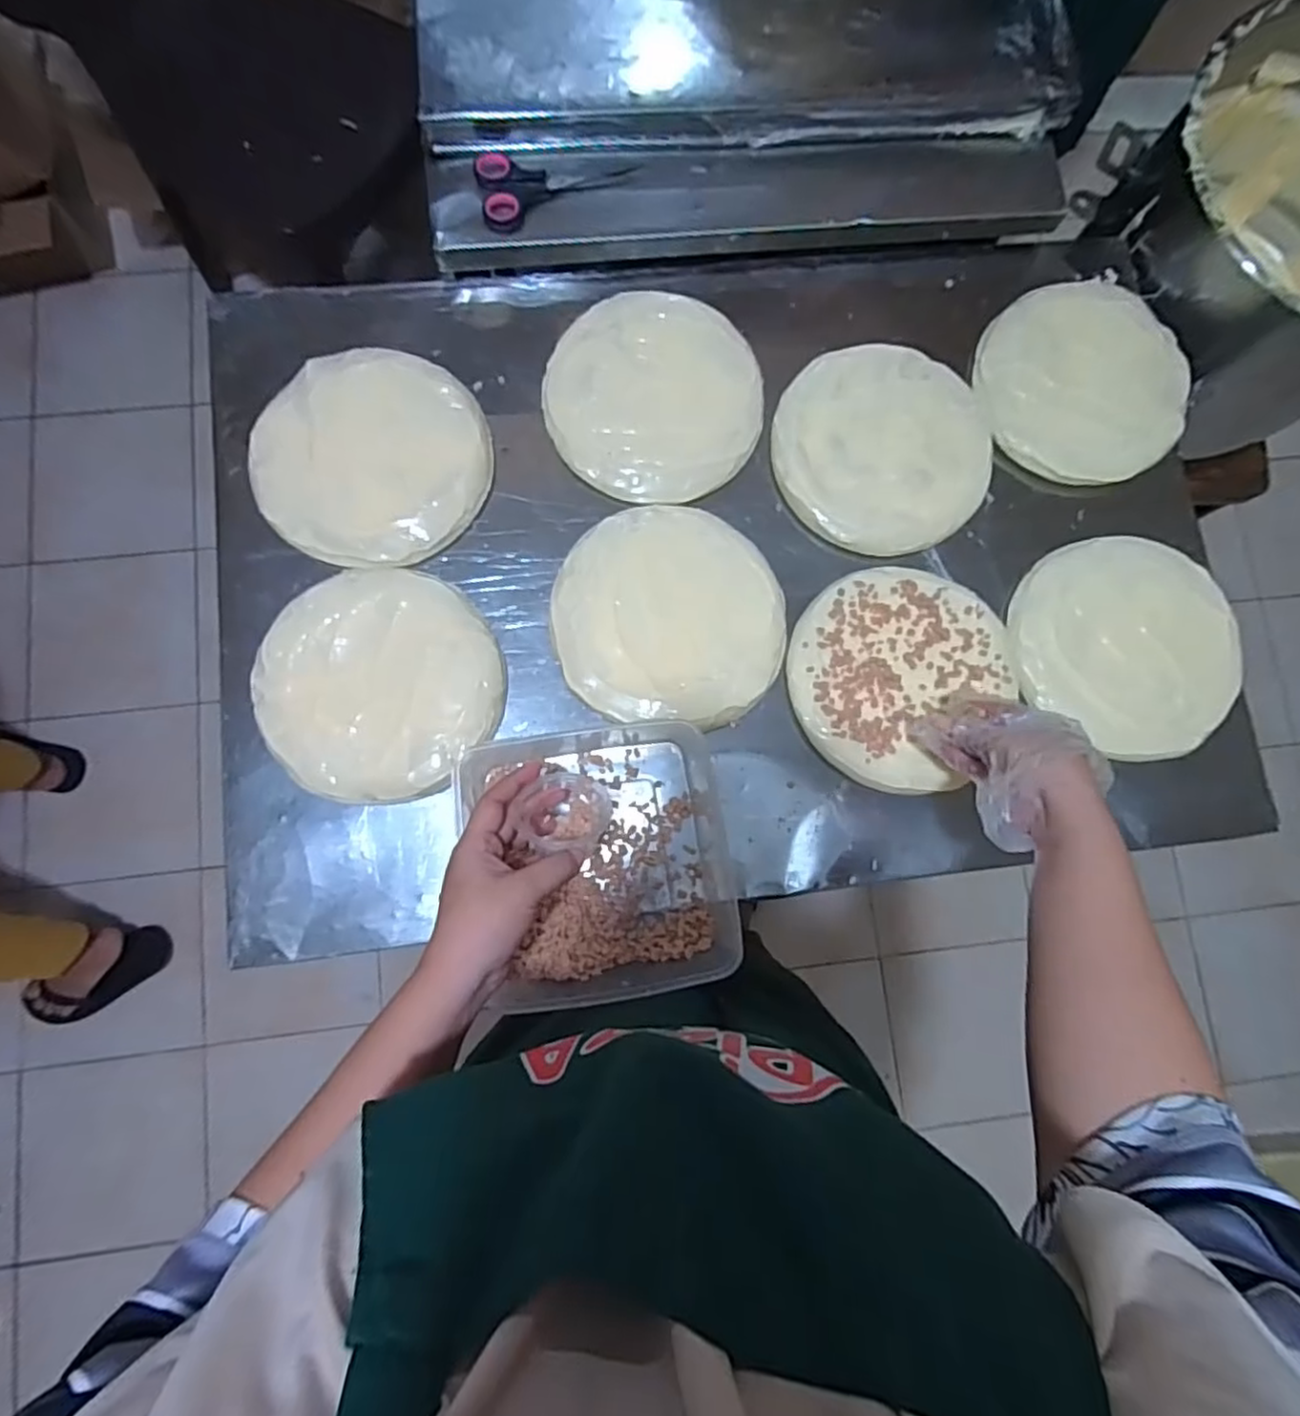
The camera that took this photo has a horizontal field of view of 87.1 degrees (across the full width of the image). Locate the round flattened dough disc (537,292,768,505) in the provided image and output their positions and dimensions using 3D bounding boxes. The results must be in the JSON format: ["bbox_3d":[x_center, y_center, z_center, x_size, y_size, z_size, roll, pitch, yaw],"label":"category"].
[{"bbox_3d":[0.004,-0.289,0.631,0.192,0.017,0.192,0,84,-2],"label":"round flattened dough disc"}]

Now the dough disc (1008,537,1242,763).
[{"bbox_3d":[0.423,-0.060,0.607,0.195,0.026,0.177,33,84,2],"label":"dough disc"}]

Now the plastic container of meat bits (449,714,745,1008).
[{"bbox_3d":[-0.037,0.117,0.546,0.203,0.073,0.206,-12,84,-3],"label":"plastic container of meat bits"}]

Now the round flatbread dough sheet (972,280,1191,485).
[{"bbox_3d":[0.406,-0.306,0.641,0.184,0.019,0.187,0,84,-2],"label":"round flatbread dough sheet"}]

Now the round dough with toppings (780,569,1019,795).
[{"bbox_3d":[0.214,-0.032,0.597,0.179,0.022,0.190,0,84,-2],"label":"round dough with toppings"}]

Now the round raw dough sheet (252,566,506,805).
[{"bbox_3d":[-0.226,-0.020,0.573,0.188,0.025,0.187,0,84,-2],"label":"round raw dough sheet"}]

